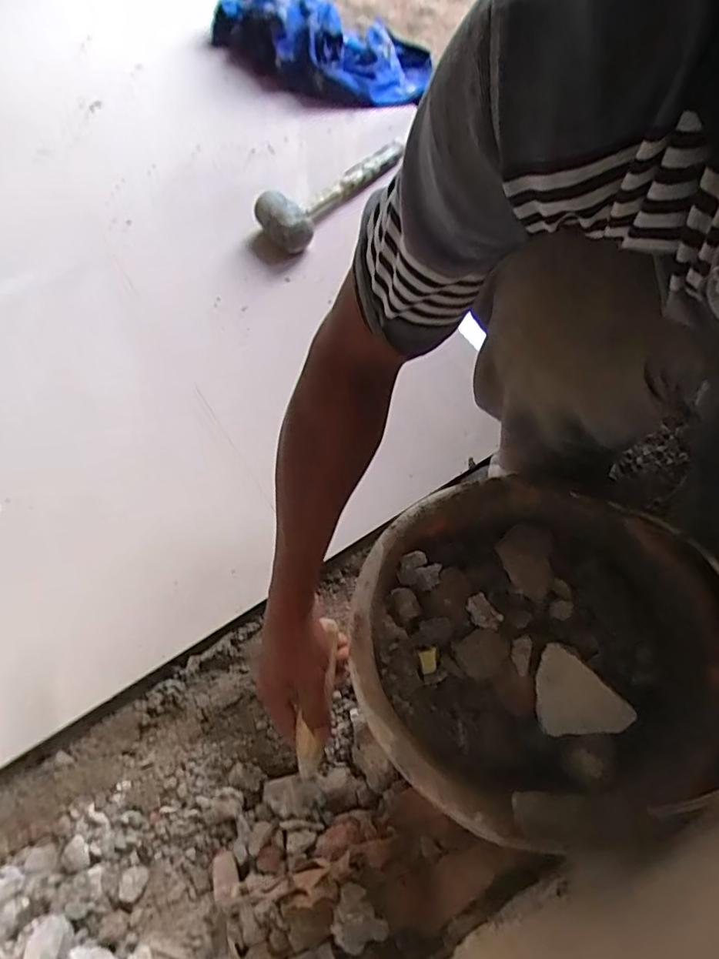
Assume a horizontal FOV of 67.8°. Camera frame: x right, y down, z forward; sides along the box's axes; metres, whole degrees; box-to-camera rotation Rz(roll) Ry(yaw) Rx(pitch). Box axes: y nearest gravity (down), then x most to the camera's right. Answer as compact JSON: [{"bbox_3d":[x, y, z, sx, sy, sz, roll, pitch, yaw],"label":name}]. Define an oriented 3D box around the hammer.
[{"bbox_3d":[-0.049,-0.458,0.838,0.087,0.060,0.284,36,72,17],"label":"hammer"}]

